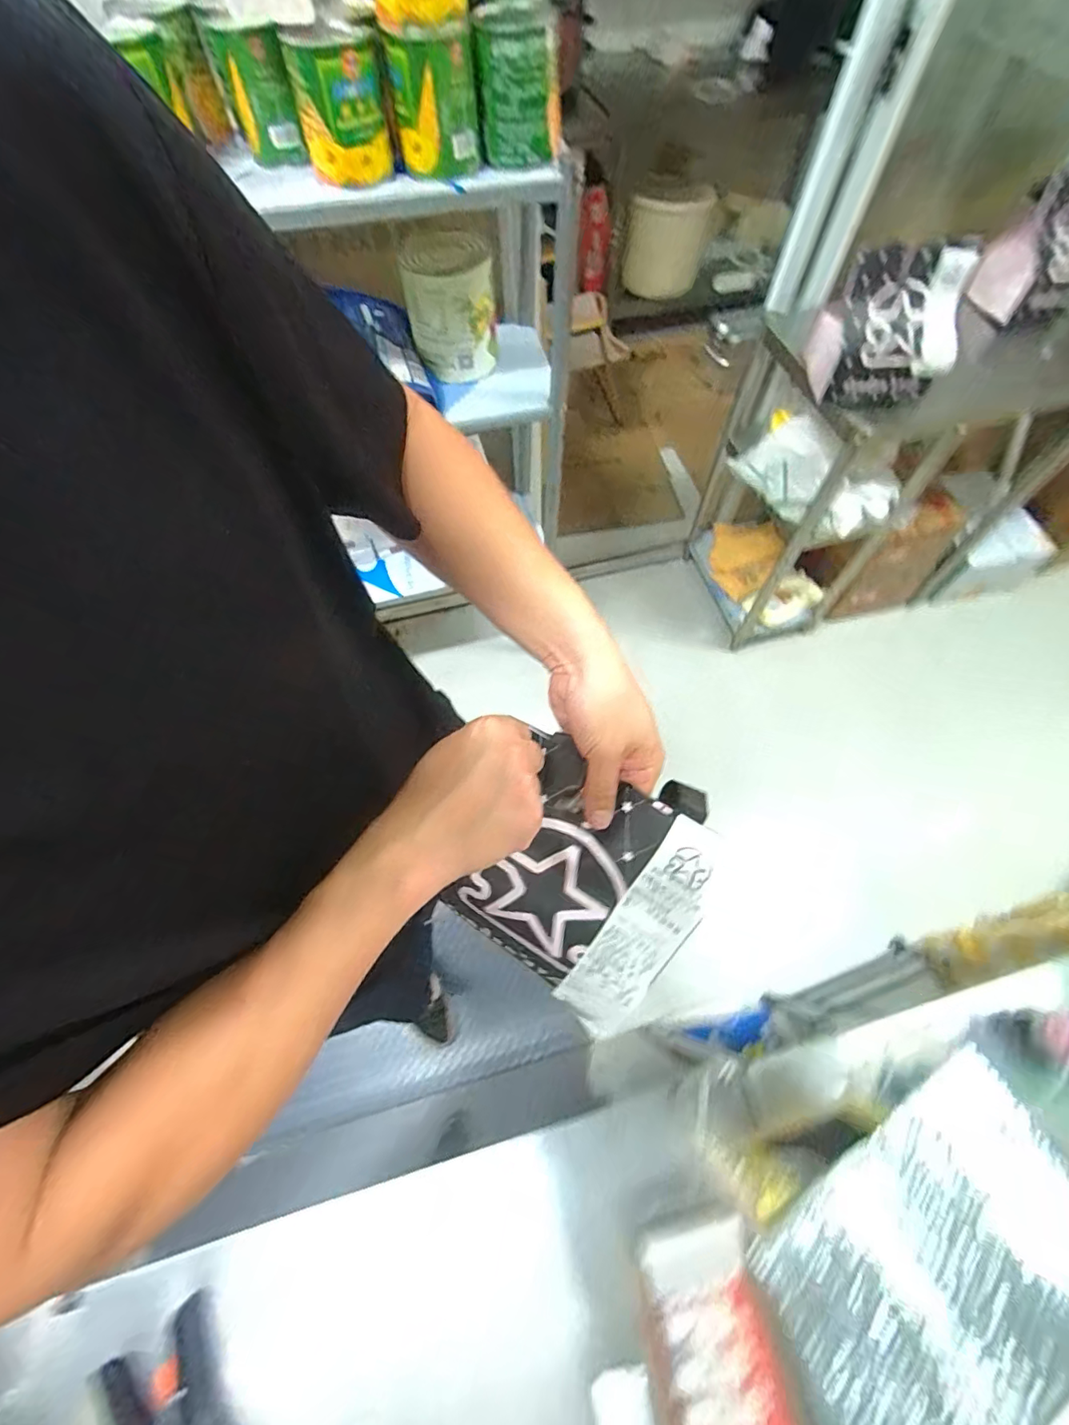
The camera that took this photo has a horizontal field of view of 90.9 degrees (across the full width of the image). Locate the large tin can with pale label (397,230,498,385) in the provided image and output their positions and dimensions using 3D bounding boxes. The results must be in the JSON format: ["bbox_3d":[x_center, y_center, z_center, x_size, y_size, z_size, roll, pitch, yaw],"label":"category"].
[{"bbox_3d":[-0.148,-0.721,0.941,0.149,0.173,0.156,-1,64,1],"label":"large tin can with pale label"}]

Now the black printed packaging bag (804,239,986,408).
[{"bbox_3d":[0.661,-0.719,0.991,0.211,0.226,0.167,6,65,4],"label":"black printed packaging bag"}]

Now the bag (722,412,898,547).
[{"bbox_3d":[0.679,-0.570,1.285,0.376,0.151,0.201,37,71,17],"label":"bag"}]

